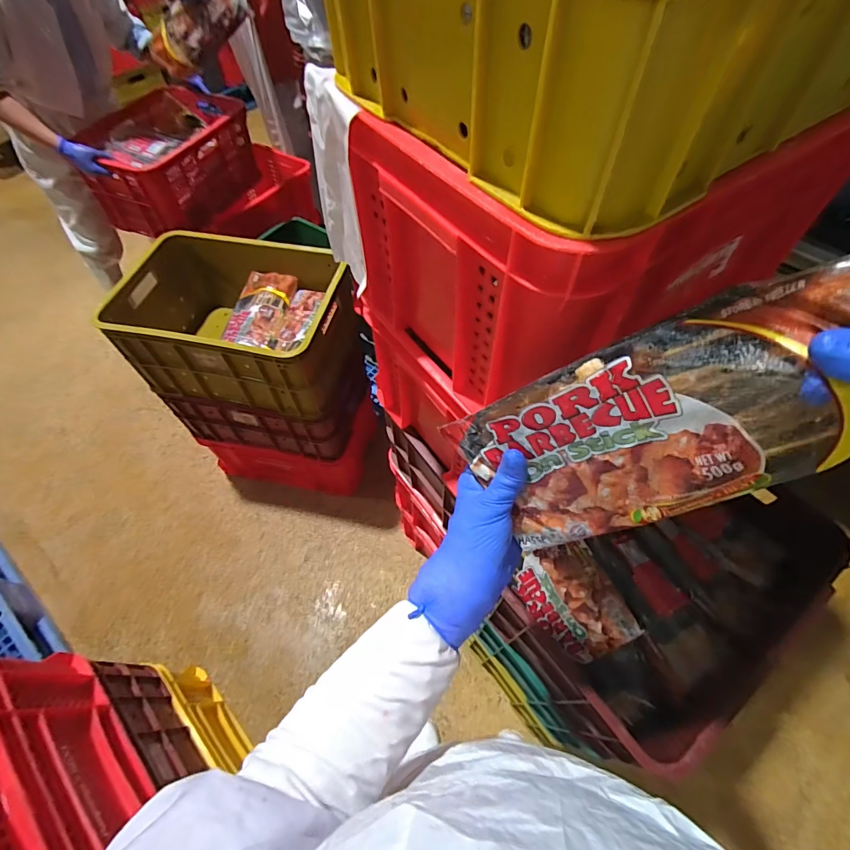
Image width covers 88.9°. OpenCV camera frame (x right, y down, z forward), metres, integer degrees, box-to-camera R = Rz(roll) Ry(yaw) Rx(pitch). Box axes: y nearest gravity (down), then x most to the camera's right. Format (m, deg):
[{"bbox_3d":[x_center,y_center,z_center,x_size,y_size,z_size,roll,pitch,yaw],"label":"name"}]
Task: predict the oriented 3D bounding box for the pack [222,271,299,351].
[{"bbox_3d":[-0.421,-0.293,1.104,0.150,0.020,0.243,3,58,3],"label":"pack"}]

